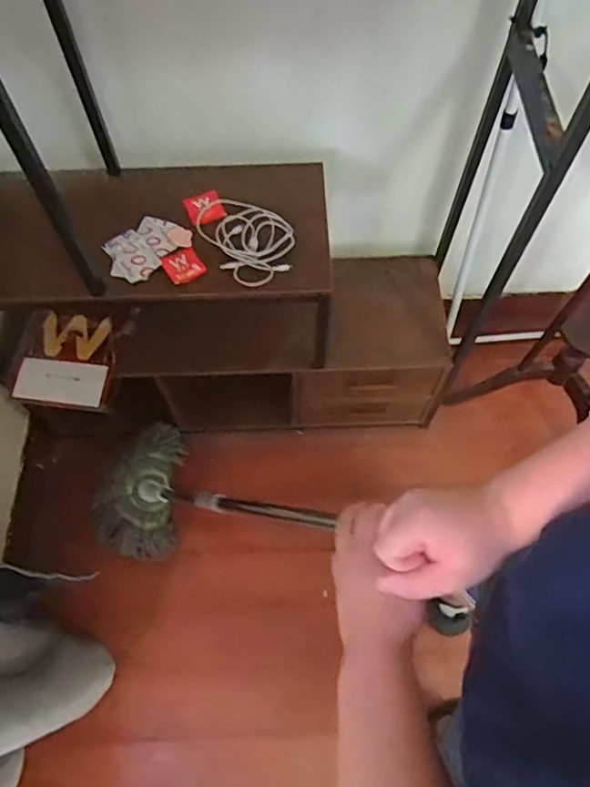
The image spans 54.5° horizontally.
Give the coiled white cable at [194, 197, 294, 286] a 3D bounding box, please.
[{"bbox_3d":[-0.083,-0.277,1.006,0.137,0.026,0.204,-32,69,-15],"label":"coiled white cable"}]

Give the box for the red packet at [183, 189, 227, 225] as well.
[{"bbox_3d":[-0.164,-0.339,1.041,0.064,0.014,0.068,-20,66,-10],"label":"red packet"}]

